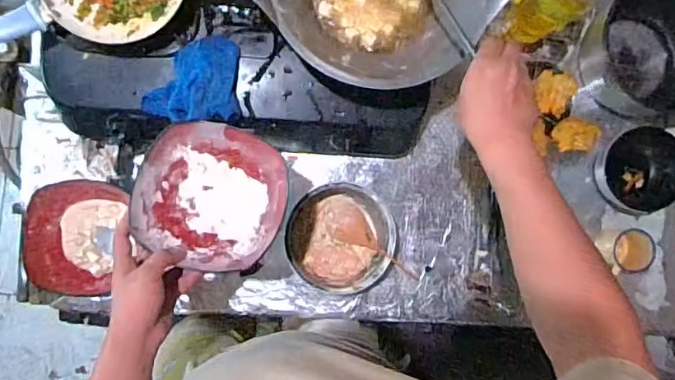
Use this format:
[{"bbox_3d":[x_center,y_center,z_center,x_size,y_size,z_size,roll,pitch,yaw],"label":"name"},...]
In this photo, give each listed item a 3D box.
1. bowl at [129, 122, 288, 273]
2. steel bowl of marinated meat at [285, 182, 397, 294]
[{"bbox_3d":[-0.157,0.007,0.654,0.175,0.064,0.174,0,88,-5],"label":"bowl"},{"bbox_3d":[0.005,0.079,0.850,0.159,0.097,0.162,0,88,-5],"label":"steel bowl of marinated meat"}]

